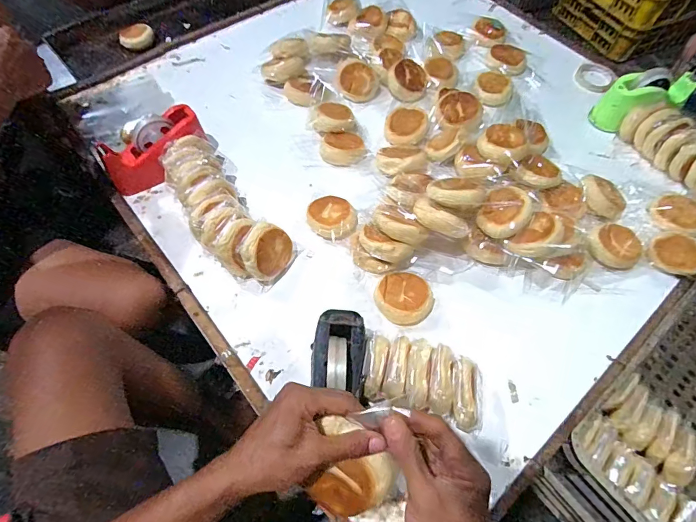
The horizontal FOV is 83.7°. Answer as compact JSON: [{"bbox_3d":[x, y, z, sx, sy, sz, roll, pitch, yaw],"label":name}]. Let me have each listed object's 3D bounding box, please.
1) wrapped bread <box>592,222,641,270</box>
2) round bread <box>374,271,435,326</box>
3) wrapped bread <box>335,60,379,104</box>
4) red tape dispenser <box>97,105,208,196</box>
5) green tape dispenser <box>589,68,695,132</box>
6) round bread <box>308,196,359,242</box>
[{"bbox_3d":[0.511,-0.029,0.742,0.096,0.030,0.085,-38,69,-19],"label":"wrapped bread"},{"bbox_3d":[0.095,0.067,0.677,0.095,0.039,0.087,0,62,-1],"label":"round bread"},{"bbox_3d":[0.023,-0.437,0.941,0.104,0.044,0.099,12,62,5],"label":"wrapped bread"},{"bbox_3d":[-0.389,-0.226,0.777,0.107,0.101,0.213,39,82,18],"label":"red tape dispenser"},{"bbox_3d":[0.704,-0.377,0.916,0.199,0.131,0.095,-6,62,-4],"label":"green tape dispenser"},{"bbox_3d":[-0.030,-0.085,0.754,0.104,0.041,0.087,31,66,15],"label":"round bread"}]

